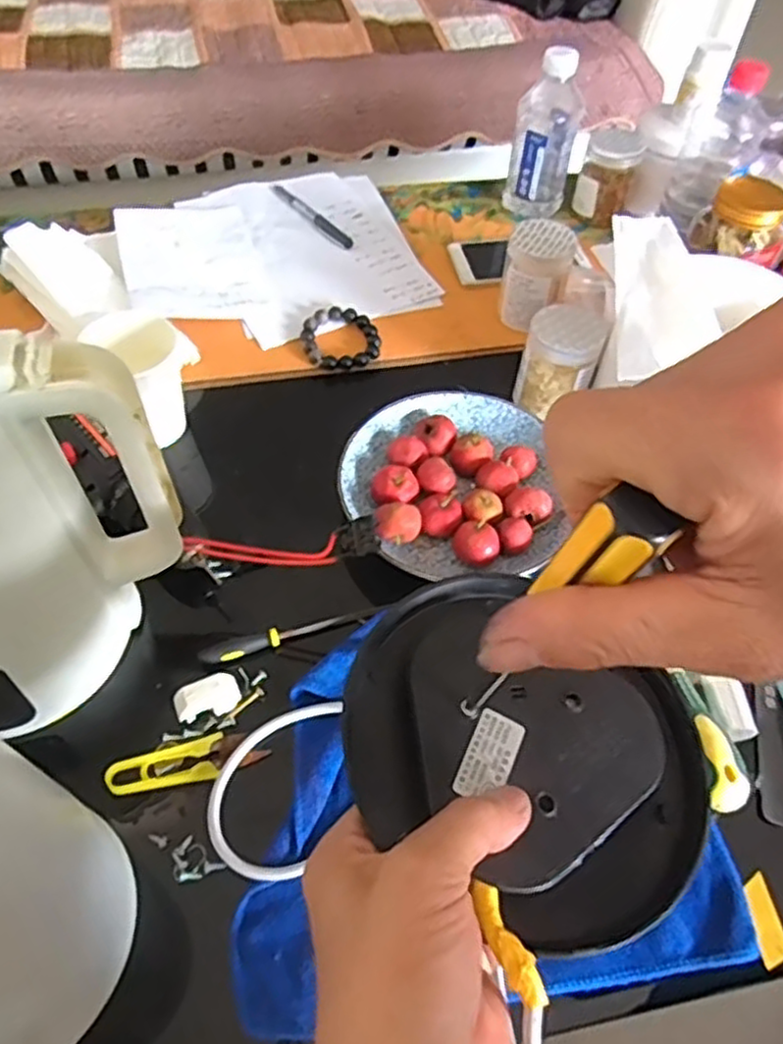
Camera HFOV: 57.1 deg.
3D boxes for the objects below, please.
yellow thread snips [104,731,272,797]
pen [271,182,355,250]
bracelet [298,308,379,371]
[{"bbox_3d":[-0.123,0.146,0.438,0.092,0.007,0.028,-12,55,-12],"label":"yellow thread snips"},{"bbox_3d":[-0.087,-0.332,0.779,0.017,0.012,0.130,-36,63,-26],"label":"pen"},{"bbox_3d":[-0.046,-0.170,0.658,0.069,0.019,0.069,2,53,-2],"label":"bracelet"}]

